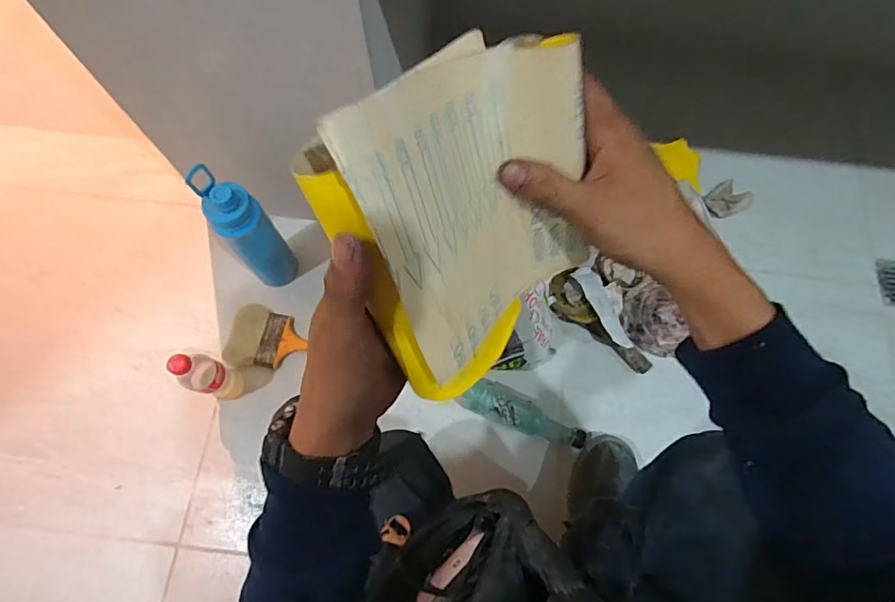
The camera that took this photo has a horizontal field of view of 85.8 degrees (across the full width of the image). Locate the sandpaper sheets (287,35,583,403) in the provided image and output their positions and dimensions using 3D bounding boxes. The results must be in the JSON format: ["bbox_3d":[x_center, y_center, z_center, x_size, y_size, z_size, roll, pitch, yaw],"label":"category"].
[{"bbox_3d":[0.019,-0.043,0.271,0.034,0.172,0.158,19,50,42],"label":"sandpaper sheets"}]

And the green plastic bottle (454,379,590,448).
[{"bbox_3d":[0.129,0.191,0.829,0.229,0.058,0.067,18,72,5],"label":"green plastic bottle"}]

